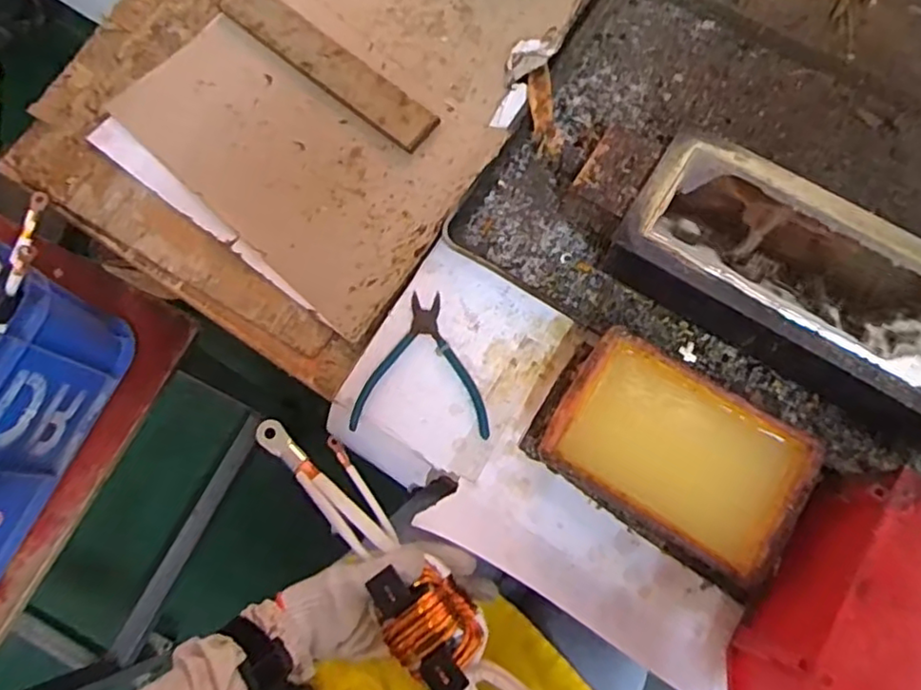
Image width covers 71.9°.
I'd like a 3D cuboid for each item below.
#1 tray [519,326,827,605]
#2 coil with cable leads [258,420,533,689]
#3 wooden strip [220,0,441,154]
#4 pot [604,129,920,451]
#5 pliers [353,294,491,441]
[{"bbox_3d":[0.177,0.094,0.544,0.222,0.066,0.137,31,78,9],"label":"tray"},{"bbox_3d":[0.006,0.241,0.513,0.100,0.112,0.481,-38,86,-9],"label":"coil with cable leads"},{"bbox_3d":[-0.151,-0.317,0.712,0.296,0.016,0.050,39,79,10],"label":"wooden strip"},{"bbox_3d":[0.307,-0.045,0.566,0.340,0.095,0.163,29,77,8],"label":"pot"},{"bbox_3d":[-0.035,0.016,0.602,0.125,0.008,0.134,3,75,2],"label":"pliers"}]

